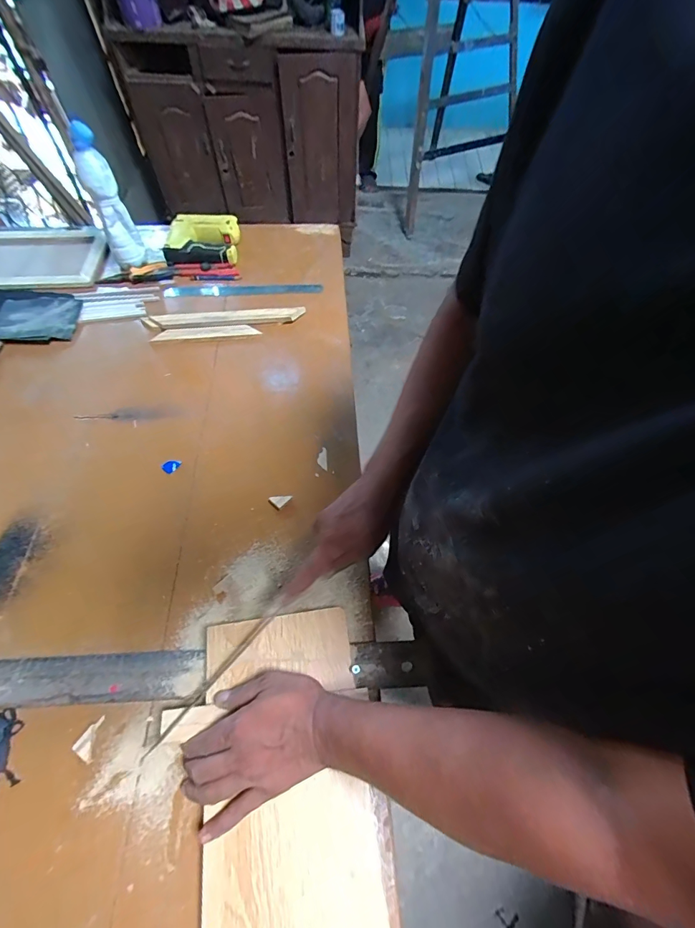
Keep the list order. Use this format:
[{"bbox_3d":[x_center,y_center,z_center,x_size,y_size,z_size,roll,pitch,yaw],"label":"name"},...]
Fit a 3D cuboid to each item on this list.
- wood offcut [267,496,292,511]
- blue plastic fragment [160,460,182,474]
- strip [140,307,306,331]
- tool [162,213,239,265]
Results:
[{"bbox_3d":[-0.097,0.050,0.567,0.024,0.007,0.027,40,63,19],"label":"wood offcut"},{"bbox_3d":[-0.265,0.002,0.599,0.027,0.005,0.020,-39,68,-25],"label":"blue plastic fragment"},{"bbox_3d":[-0.239,-0.282,0.777,0.305,0.019,0.037,-6,59,-9],"label":"strip"},{"bbox_3d":[-0.318,-0.490,0.876,0.153,0.046,0.141,-4,58,-7],"label":"tool"}]

